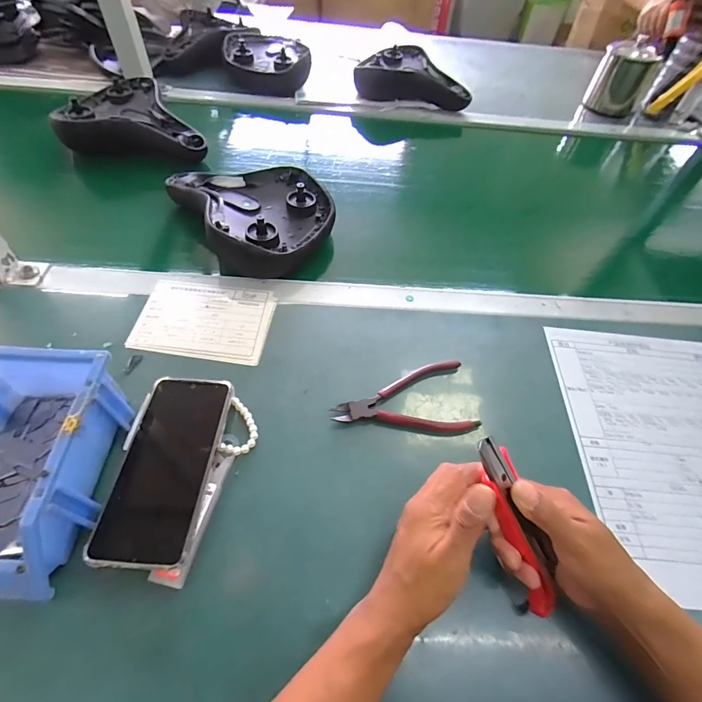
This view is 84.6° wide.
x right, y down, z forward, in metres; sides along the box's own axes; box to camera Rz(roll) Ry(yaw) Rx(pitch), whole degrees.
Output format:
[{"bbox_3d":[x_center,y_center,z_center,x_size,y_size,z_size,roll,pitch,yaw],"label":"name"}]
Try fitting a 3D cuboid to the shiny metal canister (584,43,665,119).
[{"bbox_3d":[0.608,-0.611,0.869,0.109,0.117,0.087,33,59,16],"label":"shiny metal canister"}]

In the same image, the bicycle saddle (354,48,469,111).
[{"bbox_3d":[0.140,-0.594,0.845,0.246,0.067,0.138,16,55,7],"label":"bicycle saddle"}]

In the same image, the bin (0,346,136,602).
[{"bbox_3d":[-0.267,0.091,0.309,0.117,0.080,0.175,3,55,-4],"label":"bin"}]

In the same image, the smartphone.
[{"bbox_3d":[-0.161,0.096,0.339,0.077,0.009,0.164,4,55,-1],"label":"smartphone"}]

